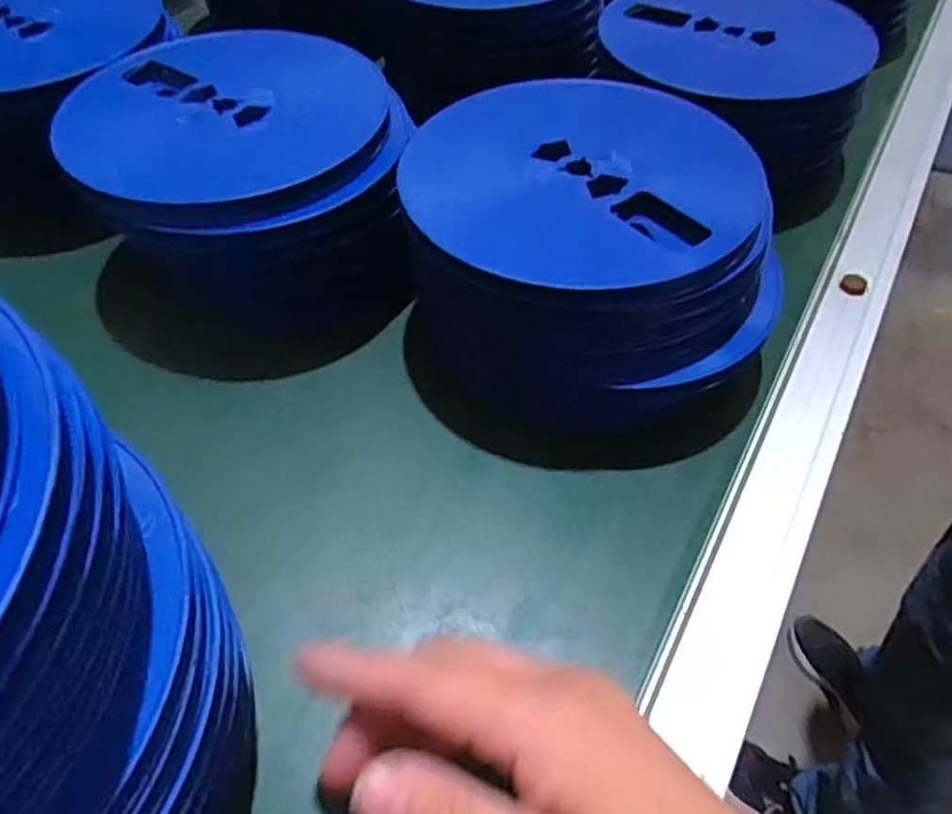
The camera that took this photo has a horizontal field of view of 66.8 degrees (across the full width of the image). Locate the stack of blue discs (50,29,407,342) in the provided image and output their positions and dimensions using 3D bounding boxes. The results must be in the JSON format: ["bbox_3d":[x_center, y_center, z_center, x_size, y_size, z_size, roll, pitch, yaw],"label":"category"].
[{"bbox_3d":[-0.121,-0.118,0.411,0.172,0.105,0.210,-33,57,-30],"label":"stack of blue discs"}]

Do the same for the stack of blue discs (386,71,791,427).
[{"bbox_3d":[0.057,-0.080,0.376,0.181,0.104,0.172,-8,47,-12],"label":"stack of blue discs"}]

